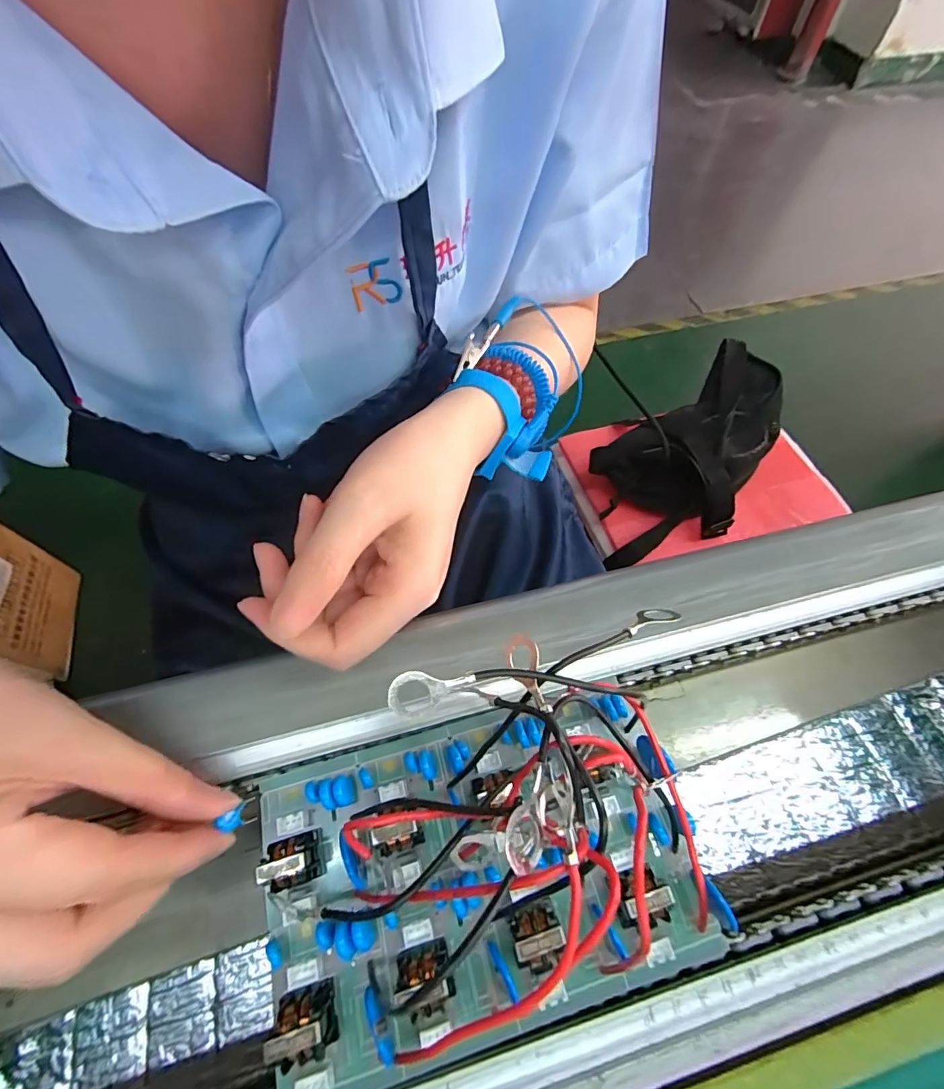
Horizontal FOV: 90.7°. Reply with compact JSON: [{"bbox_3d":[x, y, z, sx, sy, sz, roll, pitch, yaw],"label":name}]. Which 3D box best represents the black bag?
[{"bbox_3d":[0.254,-0.098,0.543,0.269,0.113,0.152,-35,67,-18],"label":"black bag"}]

